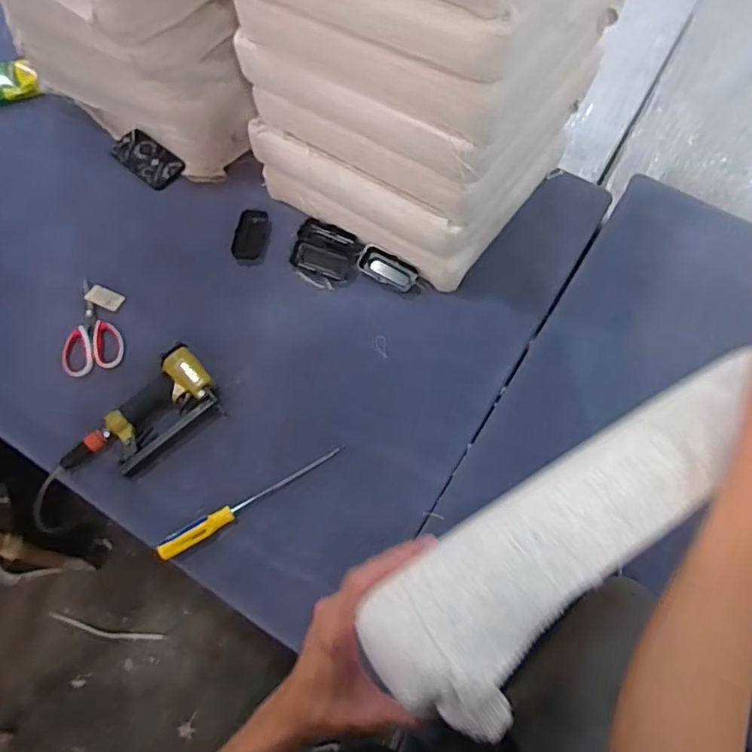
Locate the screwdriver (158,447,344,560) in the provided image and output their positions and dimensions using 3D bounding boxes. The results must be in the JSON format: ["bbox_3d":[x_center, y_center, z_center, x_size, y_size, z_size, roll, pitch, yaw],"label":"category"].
[{"bbox_3d":[-0.187,0.187,0.851,0.302,0.022,0.028,-30,68,-11],"label":"screwdriver"}]

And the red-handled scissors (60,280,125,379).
[{"bbox_3d":[-0.514,-0.085,0.996,0.098,0.014,0.183,-22,67,-8],"label":"red-handled scissors"}]

